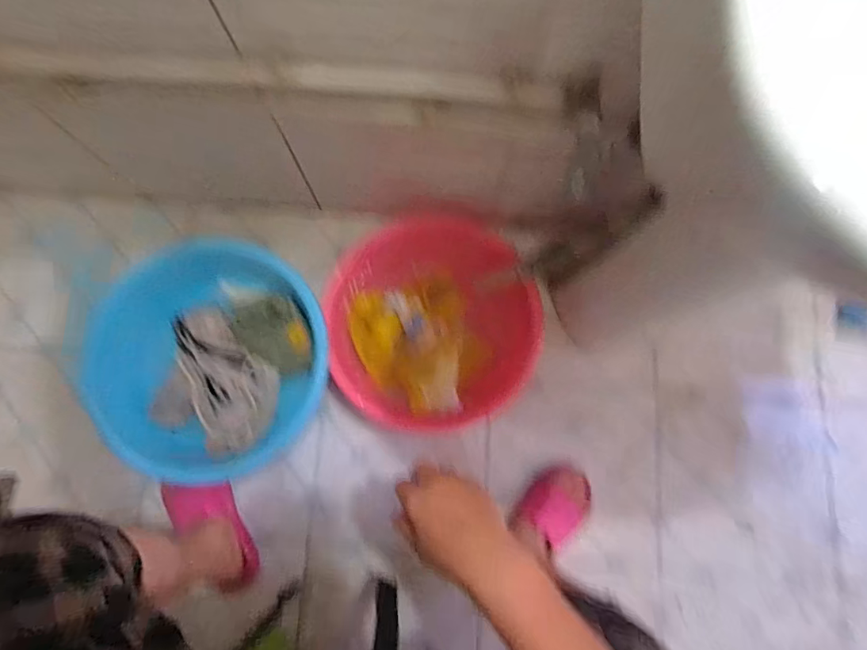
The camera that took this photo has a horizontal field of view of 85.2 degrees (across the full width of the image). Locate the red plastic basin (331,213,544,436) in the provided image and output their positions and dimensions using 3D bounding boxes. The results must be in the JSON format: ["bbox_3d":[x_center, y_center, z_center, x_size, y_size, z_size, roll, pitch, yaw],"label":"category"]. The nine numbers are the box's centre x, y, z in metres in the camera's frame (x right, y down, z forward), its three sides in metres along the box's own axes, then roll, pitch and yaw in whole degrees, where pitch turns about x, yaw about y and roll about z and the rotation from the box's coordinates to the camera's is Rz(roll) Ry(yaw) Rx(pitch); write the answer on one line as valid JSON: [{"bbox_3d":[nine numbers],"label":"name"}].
[{"bbox_3d":[0.002,-0.010,0.808,0.337,0.092,0.362,0,79,1],"label":"red plastic basin"}]

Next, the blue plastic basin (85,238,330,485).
[{"bbox_3d":[-0.357,0.059,0.793,0.360,0.118,0.382,0,79,1],"label":"blue plastic basin"}]

